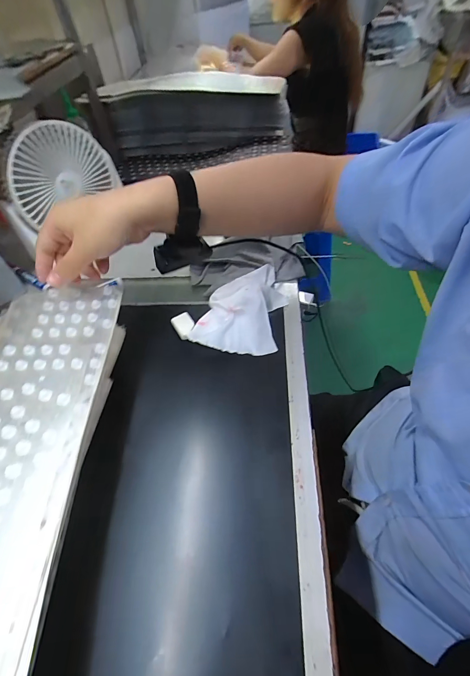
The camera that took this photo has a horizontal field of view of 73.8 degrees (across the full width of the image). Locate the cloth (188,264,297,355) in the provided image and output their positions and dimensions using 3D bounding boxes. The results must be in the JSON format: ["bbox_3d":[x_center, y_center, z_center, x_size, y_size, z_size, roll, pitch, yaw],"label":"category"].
[{"bbox_3d":[0.017,-0.052,0.444,0.113,0.038,0.166,13,54,16],"label":"cloth"}]

